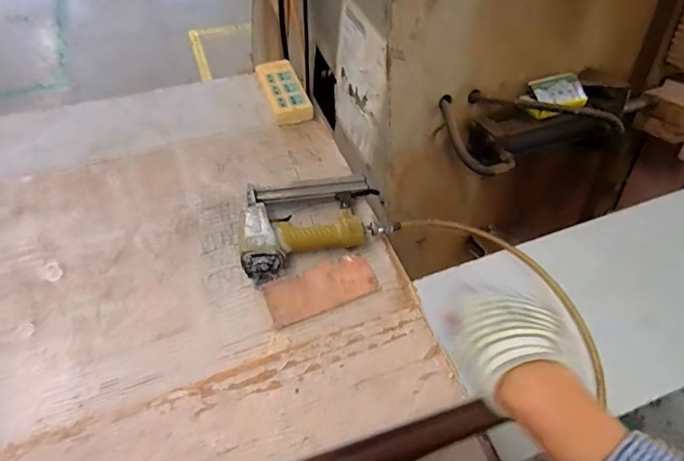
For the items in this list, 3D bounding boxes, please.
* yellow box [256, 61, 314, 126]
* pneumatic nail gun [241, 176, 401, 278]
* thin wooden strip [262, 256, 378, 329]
[{"bbox_3d":[-0.120,-0.293,0.918,0.076,0.035,0.172,-17,60,-14],"label":"yellow box"},{"bbox_3d":[-0.053,-0.031,0.727,0.255,0.059,0.160,-17,60,-14],"label":"pneumatic nail gun"},{"bbox_3d":[-0.032,0.088,0.682,0.171,0.010,0.073,-19,60,-15],"label":"thin wooden strip"}]

